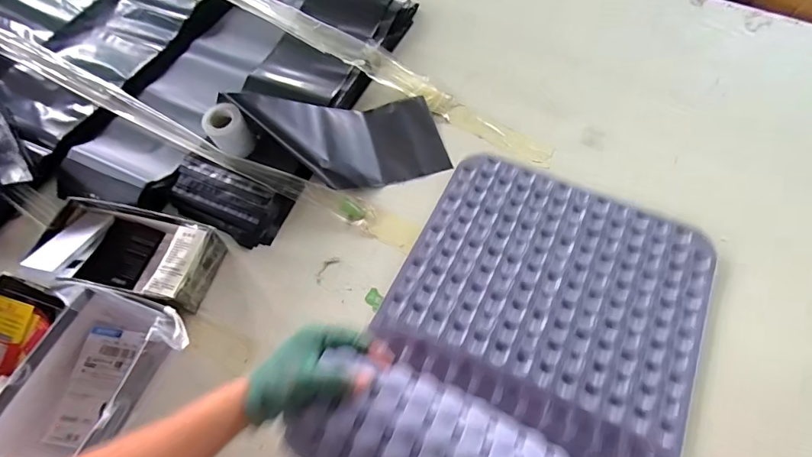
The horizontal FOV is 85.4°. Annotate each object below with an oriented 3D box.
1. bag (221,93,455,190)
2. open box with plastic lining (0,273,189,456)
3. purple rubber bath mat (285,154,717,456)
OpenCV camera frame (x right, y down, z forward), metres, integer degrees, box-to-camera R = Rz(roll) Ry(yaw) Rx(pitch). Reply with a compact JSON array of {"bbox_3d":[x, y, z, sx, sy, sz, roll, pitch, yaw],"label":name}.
[{"bbox_3d":[-0.095,-0.140,0.669,0.313,0.049,0.154,6,61,-15],"label":"bag"},{"bbox_3d":[-0.412,0.173,0.497,0.236,0.101,0.241,20,64,12],"label":"open box with plastic lining"},{"bbox_3d":[0.149,0.102,0.477,0.347,0.118,0.443,24,65,13],"label":"purple rubber bath mat"}]

